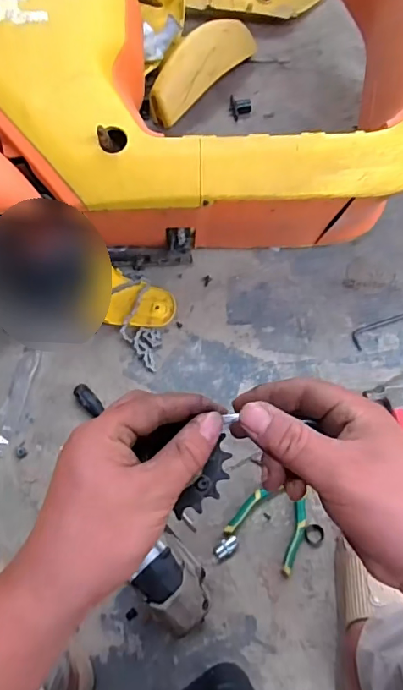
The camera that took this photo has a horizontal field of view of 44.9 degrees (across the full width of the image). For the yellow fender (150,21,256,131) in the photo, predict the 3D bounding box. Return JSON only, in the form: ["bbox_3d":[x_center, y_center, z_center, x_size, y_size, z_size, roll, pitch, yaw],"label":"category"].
[{"bbox_3d":[0.003,-0.600,1.047,0.081,0.116,0.282,38,74,12],"label":"yellow fender"}]

